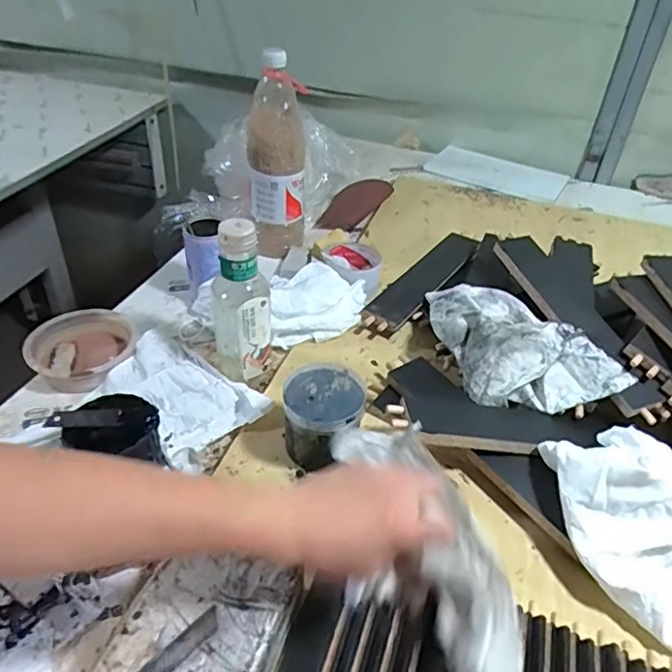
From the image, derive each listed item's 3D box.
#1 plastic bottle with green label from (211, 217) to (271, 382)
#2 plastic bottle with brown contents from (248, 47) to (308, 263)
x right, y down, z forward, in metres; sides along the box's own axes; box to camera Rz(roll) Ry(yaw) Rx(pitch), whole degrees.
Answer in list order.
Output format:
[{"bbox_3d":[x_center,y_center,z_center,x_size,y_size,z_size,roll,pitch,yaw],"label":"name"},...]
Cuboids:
[{"bbox_3d":[-0.108,-0.036,0.648,0.063,0.199,0.055,-3,38,-8],"label":"plastic bottle with green label"},{"bbox_3d":[-0.090,-0.267,0.860,0.082,0.277,0.088,-2,38,-7],"label":"plastic bottle with brown contents"}]

